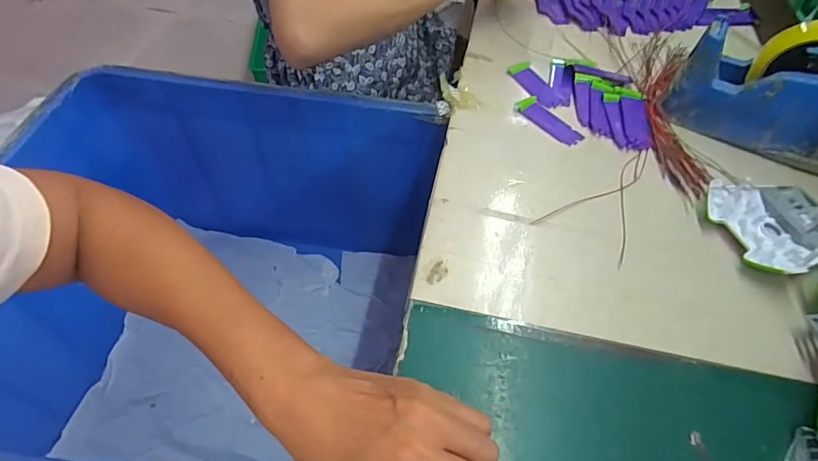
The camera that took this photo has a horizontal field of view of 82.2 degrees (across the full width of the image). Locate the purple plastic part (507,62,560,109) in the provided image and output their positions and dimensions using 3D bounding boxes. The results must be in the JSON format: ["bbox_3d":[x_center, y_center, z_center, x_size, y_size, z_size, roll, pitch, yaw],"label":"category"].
[{"bbox_3d":[0.147,-0.170,0.549,0.029,0.006,0.080,-20,56,-14],"label":"purple plastic part"}]

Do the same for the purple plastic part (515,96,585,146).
[{"bbox_3d":[0.153,-0.118,0.513,0.030,0.009,0.078,-30,59,-20],"label":"purple plastic part"}]

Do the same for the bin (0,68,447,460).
[{"bbox_3d":[-0.236,0.099,0.623,0.469,0.353,0.475,9,54,4],"label":"bin"}]

